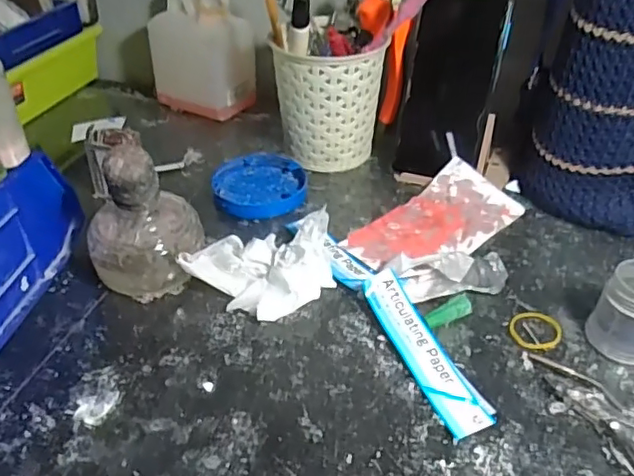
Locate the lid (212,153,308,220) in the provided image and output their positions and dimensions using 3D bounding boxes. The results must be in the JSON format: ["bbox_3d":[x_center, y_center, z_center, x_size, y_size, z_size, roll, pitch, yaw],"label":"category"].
[{"bbox_3d":[-0.050,-0.048,0.503,0.078,0.010,0.087,-8,40,-9],"label":"lid"}]

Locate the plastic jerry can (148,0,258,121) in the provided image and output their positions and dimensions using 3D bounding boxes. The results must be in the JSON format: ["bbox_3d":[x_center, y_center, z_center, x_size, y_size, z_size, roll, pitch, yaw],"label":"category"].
[{"bbox_3d":[-0.119,-0.193,0.601,0.095,0.112,0.066,18,42,21],"label":"plastic jerry can"}]

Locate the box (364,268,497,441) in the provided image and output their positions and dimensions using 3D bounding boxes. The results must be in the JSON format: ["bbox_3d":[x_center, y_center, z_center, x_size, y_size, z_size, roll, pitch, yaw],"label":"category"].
[{"bbox_3d":[0.063,0.067,0.350,0.028,0.009,0.115,-24,50,-11],"label":"box"}]

